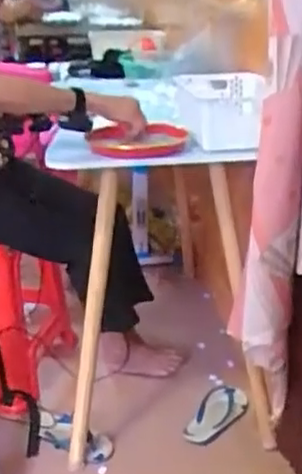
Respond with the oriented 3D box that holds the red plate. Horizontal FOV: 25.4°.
[{"bbox_3d":[-0.028,-0.197,1.408,0.201,0.037,0.192,-1,24,0],"label":"red plate"}]

